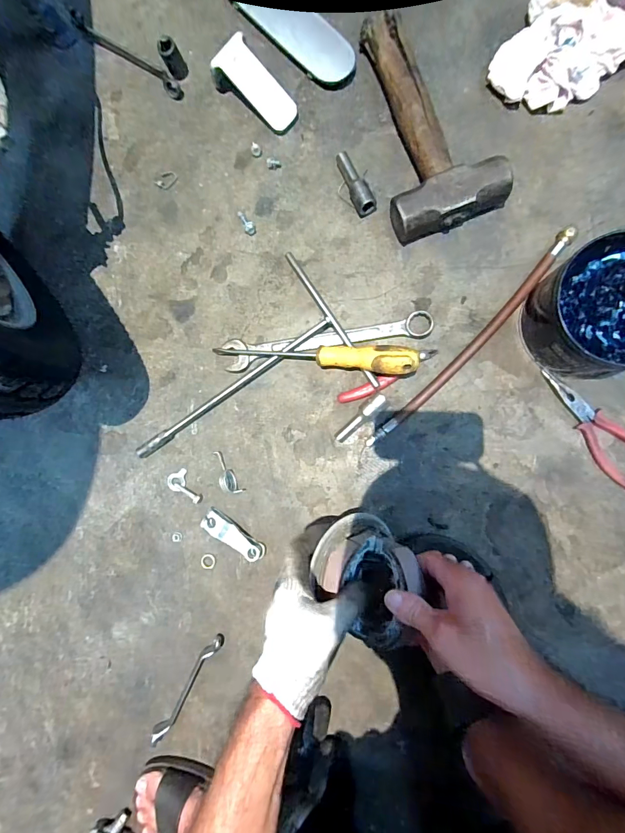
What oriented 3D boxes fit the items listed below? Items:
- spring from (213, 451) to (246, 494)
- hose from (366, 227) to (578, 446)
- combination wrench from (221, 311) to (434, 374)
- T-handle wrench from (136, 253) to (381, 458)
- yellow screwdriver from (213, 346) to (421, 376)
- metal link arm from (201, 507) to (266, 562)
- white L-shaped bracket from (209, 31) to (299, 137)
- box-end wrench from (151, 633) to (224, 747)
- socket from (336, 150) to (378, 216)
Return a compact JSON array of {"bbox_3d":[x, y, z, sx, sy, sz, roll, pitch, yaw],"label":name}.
[{"bbox_3d":[-0.109,0.071,0.476,0.014,0.026,0.060,-32,84,6],"label":"spring"},{"bbox_3d":[0.184,-0.082,0.444,0.026,0.017,0.321,43,94,7],"label":"hose"},{"bbox_3d":[0.014,-0.090,0.467,0.254,0.014,0.040,-6,87,8],"label":"combination wrench"},{"bbox_3d":[-0.099,-0.038,0.481,0.302,0.020,0.194,-33,84,6],"label":"T-handle wrench"},{"bbox_3d":[-0.003,-0.072,0.453,0.248,0.025,0.030,6,89,22],"label":"yellow screwdriver"},{"bbox_3d":[-0.097,0.147,0.477,0.086,0.018,0.026,32,93,8],"label":"metal link arm"},{"bbox_3d":[-0.069,-0.409,0.485,0.119,0.044,0.052,40,94,-7],"label":"white L-shaped bracket"},{"bbox_3d":[-0.156,0.337,0.475,0.017,0.013,0.155,32,93,8],"label":"box-end wrench"},{"bbox_3d":[0.050,-0.280,0.461,0.023,0.023,0.080,-26,85,7],"label":"socket"}]

